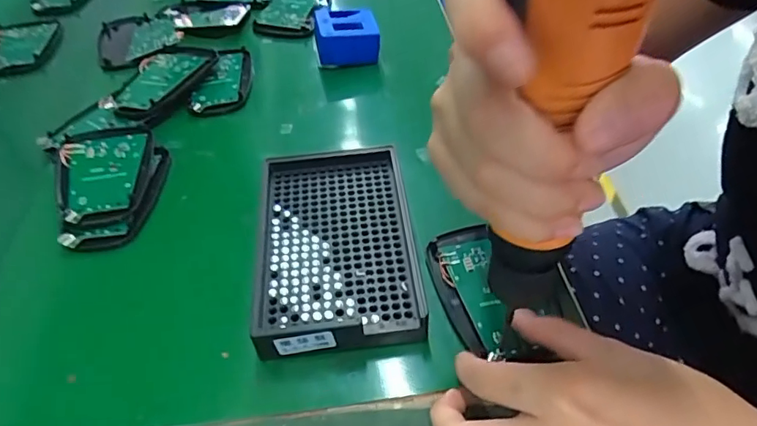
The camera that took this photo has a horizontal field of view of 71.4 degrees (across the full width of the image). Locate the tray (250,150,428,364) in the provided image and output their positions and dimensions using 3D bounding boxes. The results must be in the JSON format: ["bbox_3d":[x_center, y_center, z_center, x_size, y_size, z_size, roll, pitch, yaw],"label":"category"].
[{"bbox_3d":[-0.026,0.015,0.316,0.091,0.022,0.137,-7,47,-2],"label":"tray"}]

